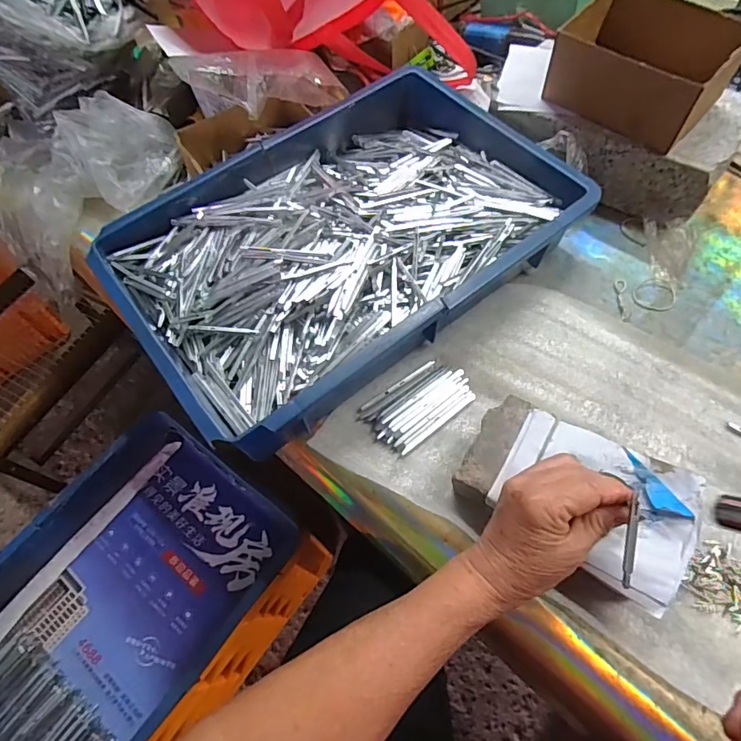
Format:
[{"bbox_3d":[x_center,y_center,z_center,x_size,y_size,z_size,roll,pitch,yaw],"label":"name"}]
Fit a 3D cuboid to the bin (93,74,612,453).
[{"bbox_3d":[-0.024,-0.133,0.495,0.428,0.080,0.283,-37,65,-15],"label":"bin"}]

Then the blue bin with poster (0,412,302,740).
[{"bbox_3d":[-0.325,0.297,0.598,0.278,0.090,0.433,31,68,19],"label":"blue bin with poster"}]

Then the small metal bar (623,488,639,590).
[{"bbox_3d":[0.158,0.104,0.293,0.005,0.005,0.053,13,79,10],"label":"small metal bar"}]

